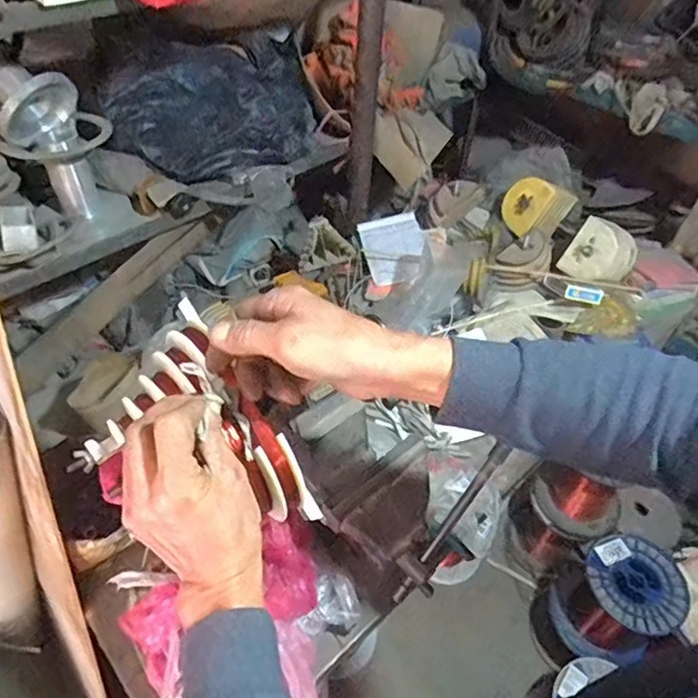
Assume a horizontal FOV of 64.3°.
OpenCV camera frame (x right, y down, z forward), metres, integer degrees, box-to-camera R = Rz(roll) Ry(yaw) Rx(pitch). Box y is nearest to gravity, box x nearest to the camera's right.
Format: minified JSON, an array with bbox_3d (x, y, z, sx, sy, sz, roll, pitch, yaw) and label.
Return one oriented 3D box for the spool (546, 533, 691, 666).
[{"bbox_3d":[0.589,0.559,1.235,0.194,0.250,0.204,2,46,-3],"label":"spool"}]

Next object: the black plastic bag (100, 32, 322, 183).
[{"bbox_3d":[-0.230,-0.471,1.072,0.433,0.162,0.208,-26,53,-27],"label":"black plastic bag"}]

